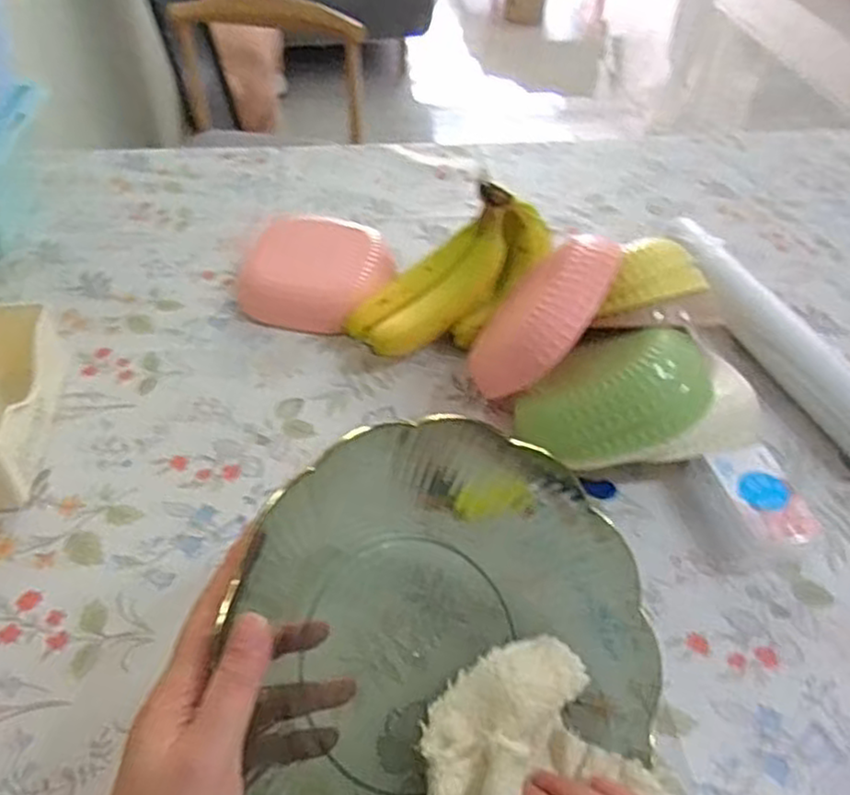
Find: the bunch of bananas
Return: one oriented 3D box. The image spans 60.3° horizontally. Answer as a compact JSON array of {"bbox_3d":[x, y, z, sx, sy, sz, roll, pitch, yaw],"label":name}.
[{"bbox_3d":[0.023,-0.103,0.622,0.190,0.086,0.074,-38,54,-3],"label":"bunch of bananas"}]

